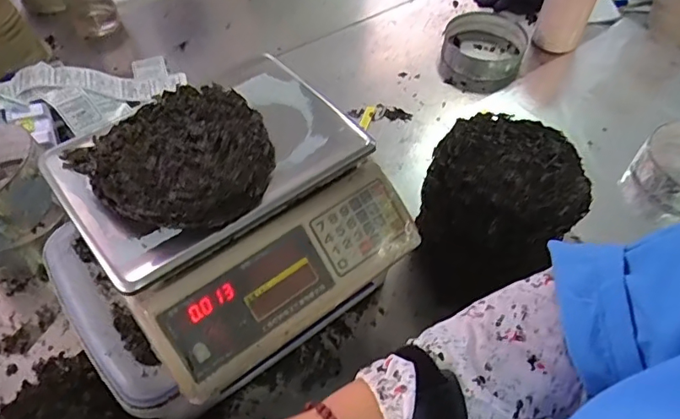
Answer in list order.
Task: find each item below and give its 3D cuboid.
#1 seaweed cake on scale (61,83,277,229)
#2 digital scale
[{"bbox_3d":[-0.171,-0.065,0.586,0.203,0.030,0.197,1,53,-1],"label":"seaweed cake on scale"},{"bbox_3d":[-0.128,-0.004,0.632,0.355,0.114,0.312,-33,60,-24],"label":"digital scale"}]

